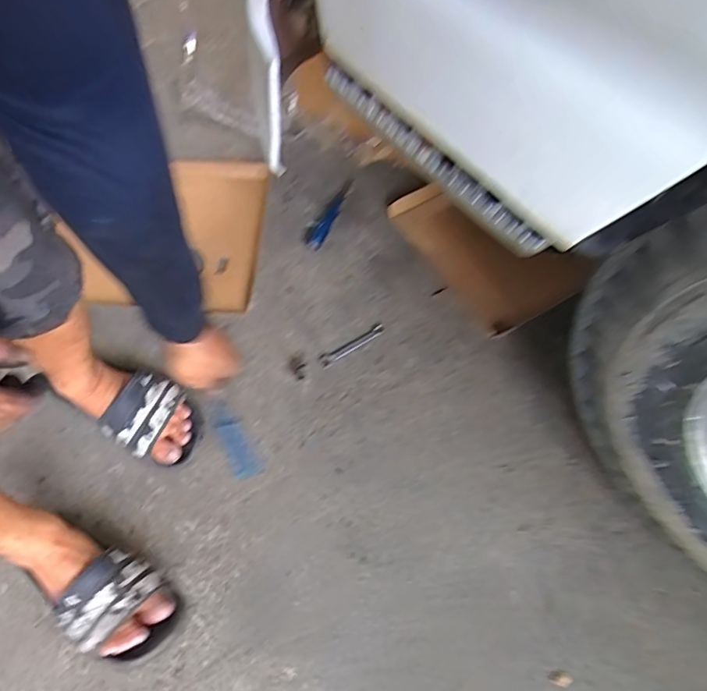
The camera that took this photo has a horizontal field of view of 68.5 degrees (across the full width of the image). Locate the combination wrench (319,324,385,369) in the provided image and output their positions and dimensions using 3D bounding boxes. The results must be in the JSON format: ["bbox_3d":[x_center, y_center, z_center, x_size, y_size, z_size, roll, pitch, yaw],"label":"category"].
[{"bbox_3d":[-0.002,-0.001,0.897,0.126,0.007,0.022,-30,68,-16],"label":"combination wrench"}]

